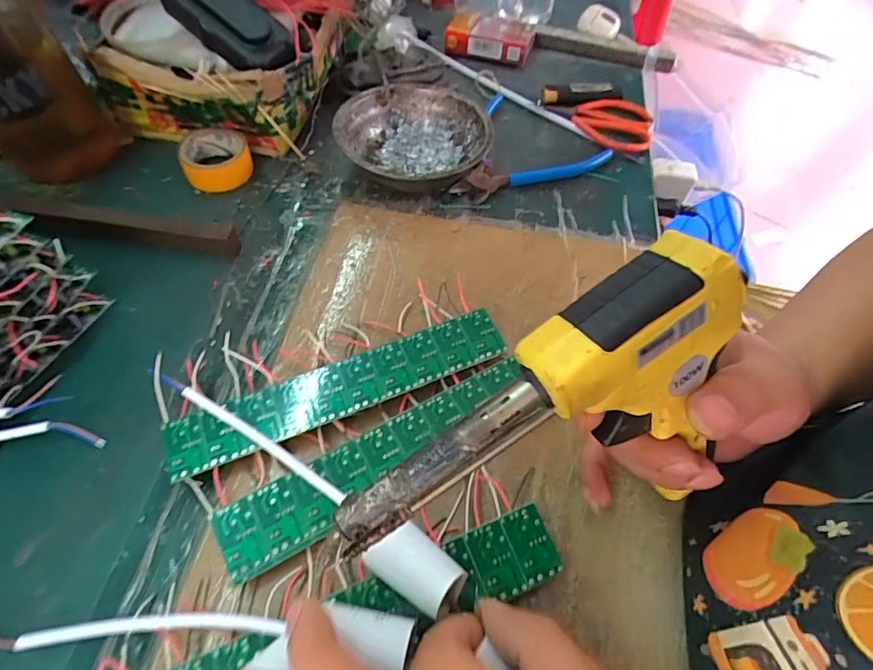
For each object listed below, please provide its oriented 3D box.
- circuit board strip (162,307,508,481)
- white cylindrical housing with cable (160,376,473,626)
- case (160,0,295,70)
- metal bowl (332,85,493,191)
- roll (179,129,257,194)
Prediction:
[{"bbox_3d":[-0.055,0.034,0.301,0.199,0.020,0.035,-19,59,-15],"label":"circuit board strip"},{"bbox_3d":[-0.071,0.069,0.251,0.194,0.033,0.026,32,60,17],"label":"white cylindrical housing with cable"},{"bbox_3d":[-0.163,-0.253,0.396,0.107,0.031,0.050,36,60,-2],"label":"case"},{"bbox_3d":[-0.021,-0.161,0.422,0.125,0.041,0.125,1,56,-2],"label":"metal bowl"},{"bbox_3d":[-0.183,-0.147,0.414,0.054,0.026,0.053,1,56,-2],"label":"roll"}]

